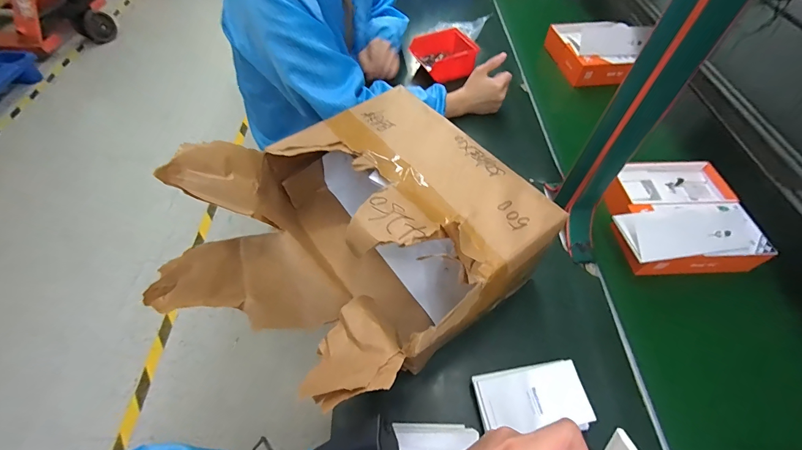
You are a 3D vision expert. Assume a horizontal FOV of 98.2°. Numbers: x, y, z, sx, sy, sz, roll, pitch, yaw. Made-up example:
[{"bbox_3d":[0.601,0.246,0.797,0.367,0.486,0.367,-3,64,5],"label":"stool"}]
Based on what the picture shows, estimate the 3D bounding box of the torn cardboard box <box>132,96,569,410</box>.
[{"bbox_3d":[-0.073,0.028,0.464,0.418,0.193,0.363,-34,62,-24],"label":"torn cardboard box"}]

